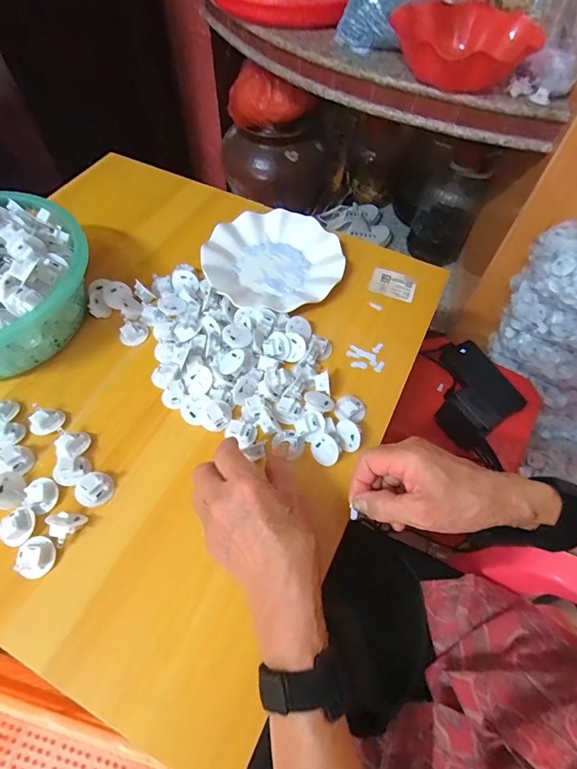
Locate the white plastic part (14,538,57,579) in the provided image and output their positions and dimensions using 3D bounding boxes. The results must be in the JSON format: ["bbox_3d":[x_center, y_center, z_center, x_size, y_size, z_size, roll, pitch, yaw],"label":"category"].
[{"bbox_3d":[-0.216,0.147,0.346,0.029,0.012,0.031,1,58,-2],"label":"white plastic part"}]

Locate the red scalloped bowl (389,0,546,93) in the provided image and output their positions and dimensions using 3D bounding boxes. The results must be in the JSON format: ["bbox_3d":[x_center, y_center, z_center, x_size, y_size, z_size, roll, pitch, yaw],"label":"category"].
[{"bbox_3d":[0.292,-0.566,0.672,0.203,0.071,0.200,-38,67,-23],"label":"red scalloped bowl"}]

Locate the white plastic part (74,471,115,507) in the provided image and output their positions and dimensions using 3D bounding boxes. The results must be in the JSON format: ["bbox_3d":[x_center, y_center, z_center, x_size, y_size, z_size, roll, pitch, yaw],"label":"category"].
[{"bbox_3d":[-0.181,0.097,0.375,0.031,0.016,0.028,-23,62,-16],"label":"white plastic part"}]

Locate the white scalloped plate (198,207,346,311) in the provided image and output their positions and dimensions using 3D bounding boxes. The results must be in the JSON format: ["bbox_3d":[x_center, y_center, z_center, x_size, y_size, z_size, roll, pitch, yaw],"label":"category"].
[{"bbox_3d":[-0.018,-0.168,0.545,0.178,0.022,0.169,1,58,-2],"label":"white scalloped plate"}]

